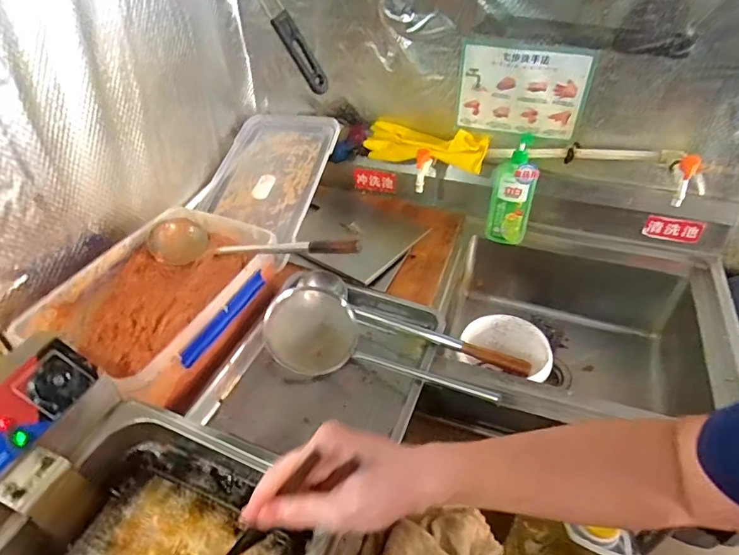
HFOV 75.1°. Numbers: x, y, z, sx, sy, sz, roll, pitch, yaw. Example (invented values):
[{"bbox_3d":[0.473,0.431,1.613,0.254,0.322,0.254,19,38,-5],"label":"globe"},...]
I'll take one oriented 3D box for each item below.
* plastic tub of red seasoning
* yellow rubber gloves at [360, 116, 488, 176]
[{"bbox_3d":[-0.375,0.039,0.915,0.300,0.135,0.447,18,46,19],"label":"plastic tub of red seasoning"},{"bbox_3d":[0.128,-0.309,1.149,0.302,0.085,0.091,19,46,20],"label":"yellow rubber gloves"}]

